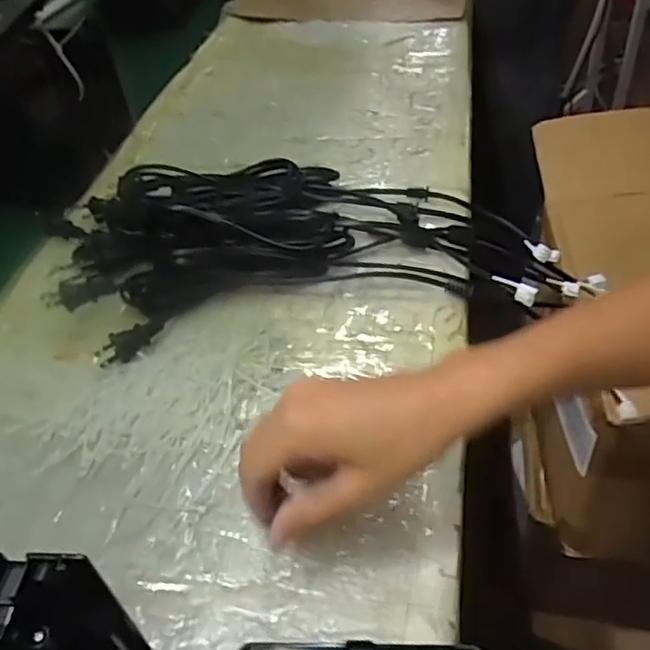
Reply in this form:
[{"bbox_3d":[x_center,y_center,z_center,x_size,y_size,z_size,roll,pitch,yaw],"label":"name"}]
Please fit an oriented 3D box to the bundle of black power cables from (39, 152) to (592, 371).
[{"bbox_3d":[-0.016,-0.078,0.570,0.489,0.075,0.245,-6,44,1],"label":"bundle of black power cables"}]

